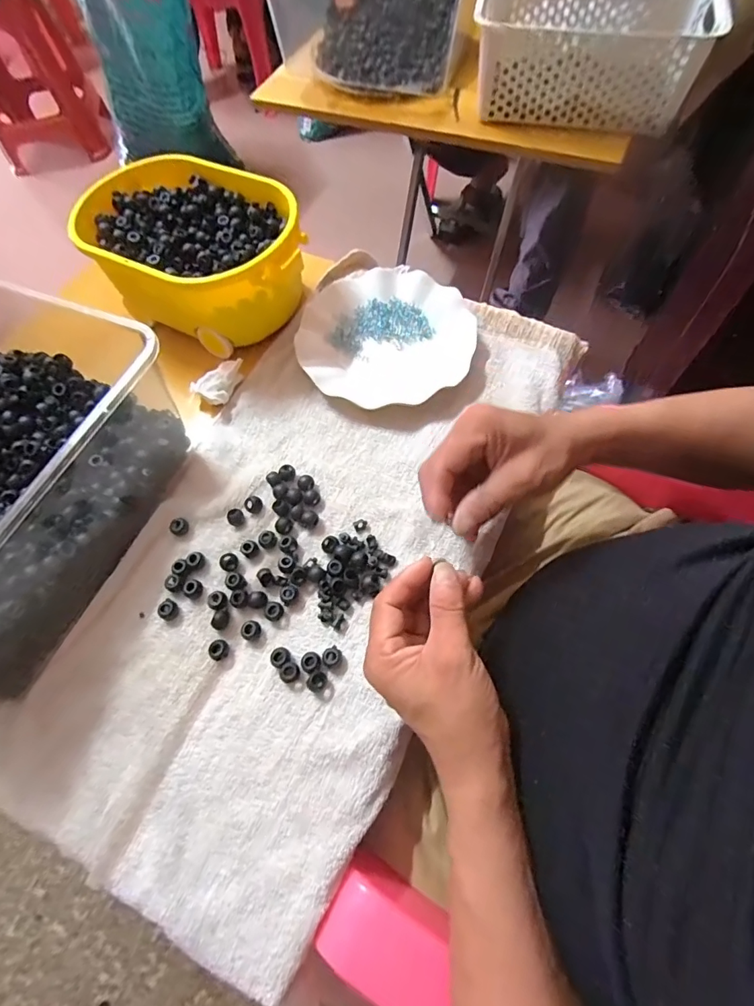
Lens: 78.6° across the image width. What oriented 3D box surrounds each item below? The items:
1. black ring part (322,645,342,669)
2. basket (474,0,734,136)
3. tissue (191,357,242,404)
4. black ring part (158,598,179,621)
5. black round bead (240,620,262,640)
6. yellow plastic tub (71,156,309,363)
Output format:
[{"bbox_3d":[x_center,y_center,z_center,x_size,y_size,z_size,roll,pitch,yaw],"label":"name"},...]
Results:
[{"bbox_3d":[-0.035,0.121,0.361,0.015,0.012,0.014,-10,64,-2],"label":"black ring part"},{"bbox_3d":[0.304,-0.662,0.665,0.313,0.106,0.239,11,65,8],"label":"basket"},{"bbox_3d":[-0.159,-0.124,0.477,0.058,0.023,0.034,-42,69,-16],"label":"tissue"},{"bbox_3d":[-0.175,0.089,0.385,0.014,0.013,0.013,-38,68,-14],"label":"black ring part"},{"bbox_3d":[-0.102,0.103,0.373,0.015,0.009,0.014,-1,64,3],"label":"black round bead"},{"bbox_3d":[-0.188,-0.265,0.500,0.244,0.094,0.164,25,68,15],"label":"yellow plastic tub"}]

